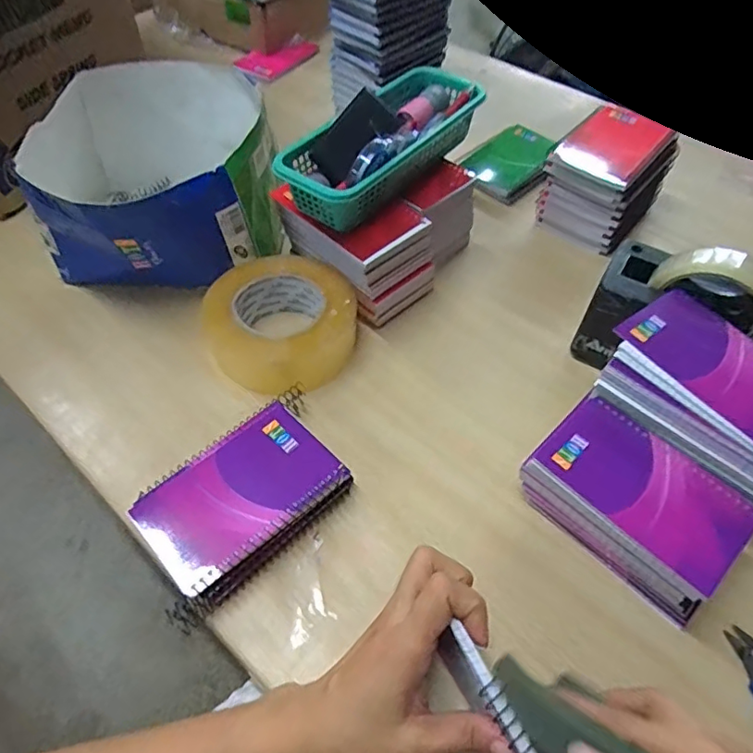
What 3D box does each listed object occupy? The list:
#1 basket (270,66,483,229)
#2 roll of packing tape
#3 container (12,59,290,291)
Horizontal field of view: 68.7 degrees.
[{"bbox_3d":[0.014,-0.219,0.507,0.085,0.055,0.234,31,58,21],"label":"basket"},{"bbox_3d":[-0.085,-0.051,0.503,0.128,0.046,0.131,0,52,0],"label":"roll of packing tape"},{"bbox_3d":[-0.216,-0.194,0.557,0.219,0.129,0.235,-10,54,-8],"label":"container"}]

